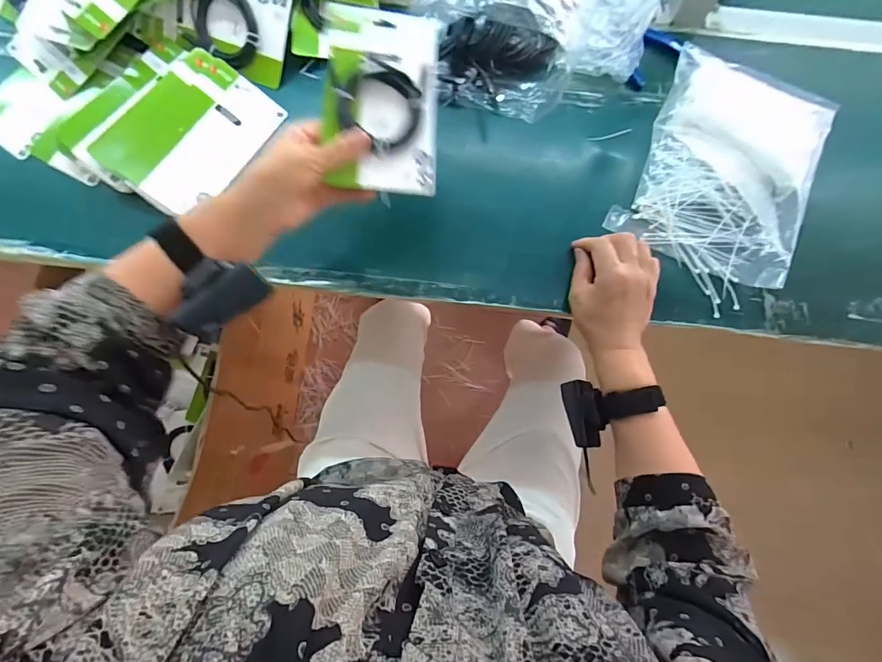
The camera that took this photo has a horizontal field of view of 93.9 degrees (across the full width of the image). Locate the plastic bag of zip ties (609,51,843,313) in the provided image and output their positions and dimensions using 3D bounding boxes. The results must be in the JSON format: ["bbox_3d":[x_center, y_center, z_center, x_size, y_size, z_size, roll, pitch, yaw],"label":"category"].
[{"bbox_3d":[0.335,-0.194,0.482,0.189,0.027,0.308,26,78,4],"label":"plastic bag of zip ties"}]

